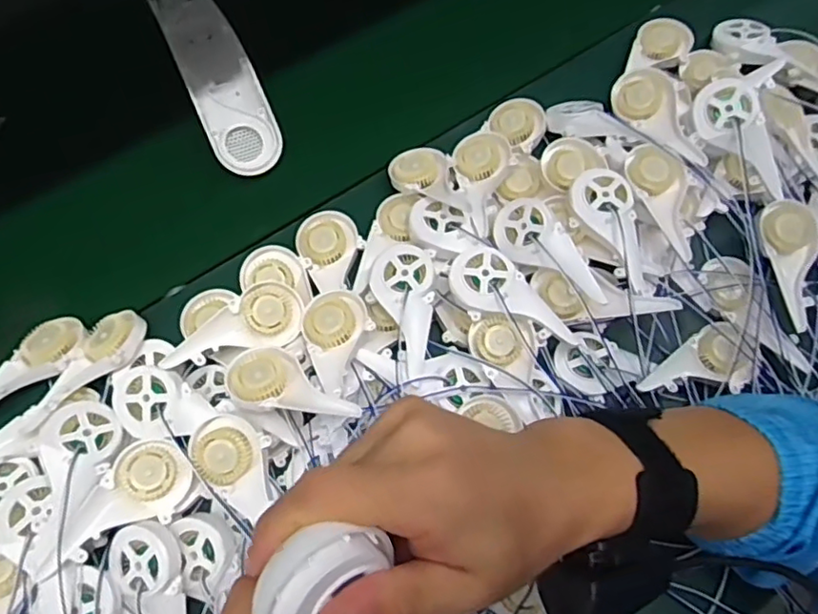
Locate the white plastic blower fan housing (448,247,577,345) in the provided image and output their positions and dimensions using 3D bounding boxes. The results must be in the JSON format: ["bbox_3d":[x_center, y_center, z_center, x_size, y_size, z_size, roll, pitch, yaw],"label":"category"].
[{"bbox_3d":[0.062,-0.002,0.396,0.043,0.014,0.090,-38,74,-14],"label":"white plastic blower fan housing"}]

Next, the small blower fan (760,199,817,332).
[{"bbox_3d":[0.273,-0.032,0.422,0.044,0.022,0.089,-11,70,-5],"label":"small blower fan"}]

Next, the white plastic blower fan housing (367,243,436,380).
[{"bbox_3d":[-0.007,0.000,0.403,0.044,0.025,0.087,7,69,2],"label":"white plastic blower fan housing"}]

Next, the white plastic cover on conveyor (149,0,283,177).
[{"bbox_3d":[-0.151,-0.183,0.481,0.053,0.021,0.165,-25,85,-10],"label":"white plastic cover on conveyor"}]

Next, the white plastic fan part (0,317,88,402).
[{"bbox_3d":[-0.252,0.044,0.397,0.041,0.016,0.093,33,58,11],"label":"white plastic fan part"}]

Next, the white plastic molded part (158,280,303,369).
[{"bbox_3d":[-0.115,0.013,0.401,0.090,0.018,0.040,-19,71,-8],"label":"white plastic molded part"}]

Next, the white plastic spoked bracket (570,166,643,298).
[{"bbox_3d":[0.138,-0.054,0.417,0.040,0.017,0.093,-9,70,-5],"label":"white plastic spoked bracket"}]

